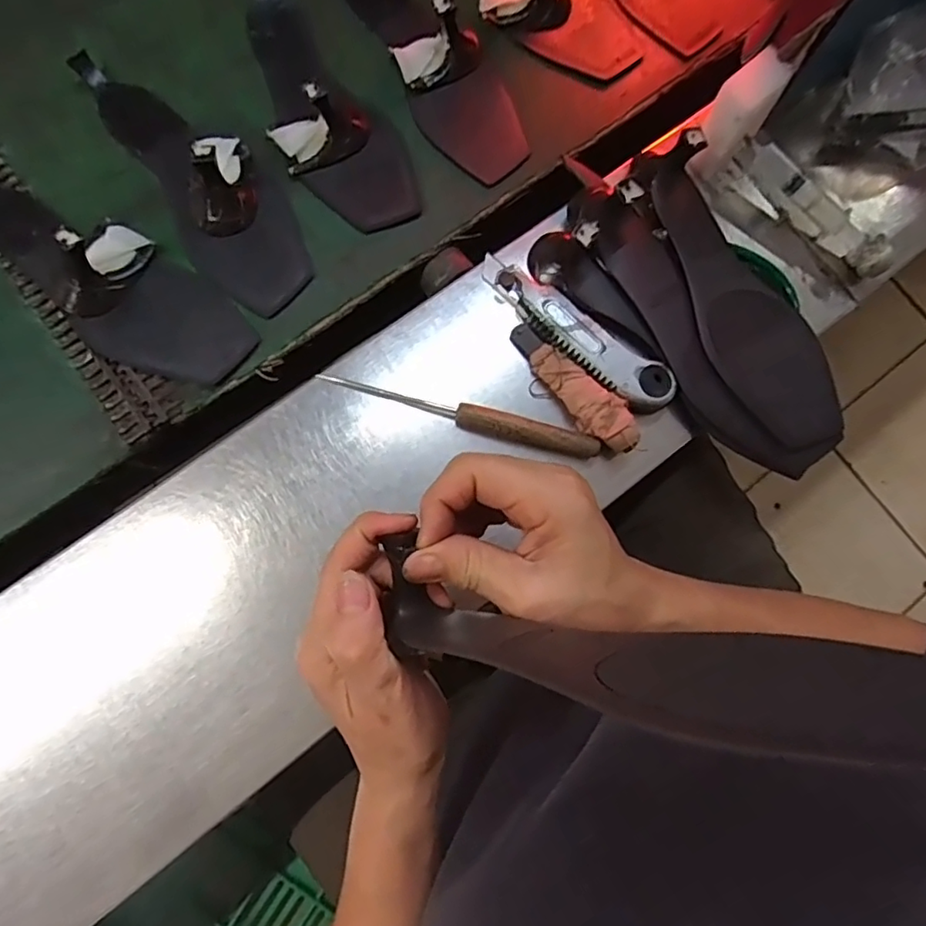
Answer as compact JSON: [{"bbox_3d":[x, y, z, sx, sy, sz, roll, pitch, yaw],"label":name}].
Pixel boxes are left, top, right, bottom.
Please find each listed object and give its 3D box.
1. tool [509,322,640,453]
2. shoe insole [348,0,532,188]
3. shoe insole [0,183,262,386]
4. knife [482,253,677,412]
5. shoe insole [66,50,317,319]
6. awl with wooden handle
[{"bbox_3d":[0.078,-0.056,0.407,0.030,0.023,0.116,-38,84,-9],"label":"tool"},{"bbox_3d":[-0.024,-0.338,0.465,0.075,0.053,0.242,-28,83,-8],"label":"shoe insole"},{"bbox_3d":[-0.269,-0.145,0.412,0.254,0.055,0.083,36,80,3],"label":"shoe insole"},{"bbox_3d":[0.077,-0.092,0.416,0.161,0.020,0.037,38,80,3],"label":"knife"},{"bbox_3d":[-0.189,-0.214,0.433,0.086,0.049,0.250,-32,84,-9],"label":"shoe insole"},{"bbox_3d":[-0.002,-0.033,0.402,0.193,0.013,0.016,14,79,-1],"label":"awl with wooden handle"}]

